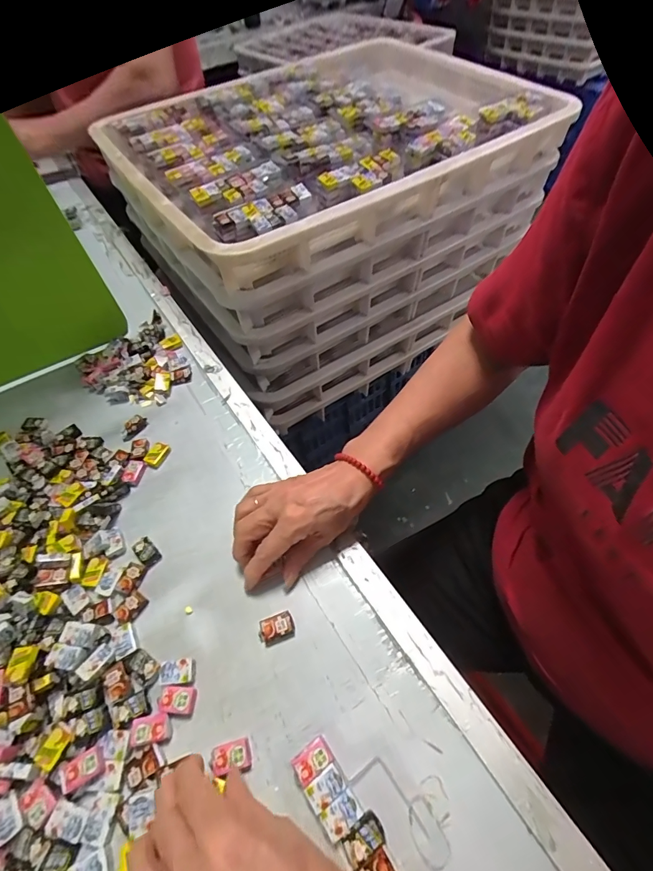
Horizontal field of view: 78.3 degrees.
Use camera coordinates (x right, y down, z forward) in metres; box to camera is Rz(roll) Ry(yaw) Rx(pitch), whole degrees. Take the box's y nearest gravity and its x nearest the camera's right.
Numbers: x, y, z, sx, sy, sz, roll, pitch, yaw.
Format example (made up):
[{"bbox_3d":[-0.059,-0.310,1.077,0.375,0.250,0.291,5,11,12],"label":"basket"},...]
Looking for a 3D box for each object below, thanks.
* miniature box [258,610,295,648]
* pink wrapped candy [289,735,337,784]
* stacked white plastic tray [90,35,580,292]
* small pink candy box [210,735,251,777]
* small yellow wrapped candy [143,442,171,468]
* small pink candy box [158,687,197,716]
[{"bbox_3d":[-0.041,0.158,0.329,0.029,0.011,0.018,-23,57,-10],"label":"miniature box"},{"bbox_3d":[-0.009,0.226,0.281,0.026,0.010,0.017,-30,58,-15],"label":"pink wrapped candy"},{"bbox_3d":[0.003,-0.475,0.650,0.617,0.086,0.484,-35,59,-17],"label":"stacked white plastic tray"},{"bbox_3d":[-0.068,0.228,0.286,0.027,0.007,0.017,-17,56,-6],"label":"small pink candy box"},{"bbox_3d":[-0.185,0.021,0.439,0.020,0.007,0.027,19,59,18],"label":"small yellow wrapped candy"},{"bbox_3d":[-0.113,0.201,0.305,0.027,0.005,0.017,1,56,6],"label":"small pink candy box"}]

